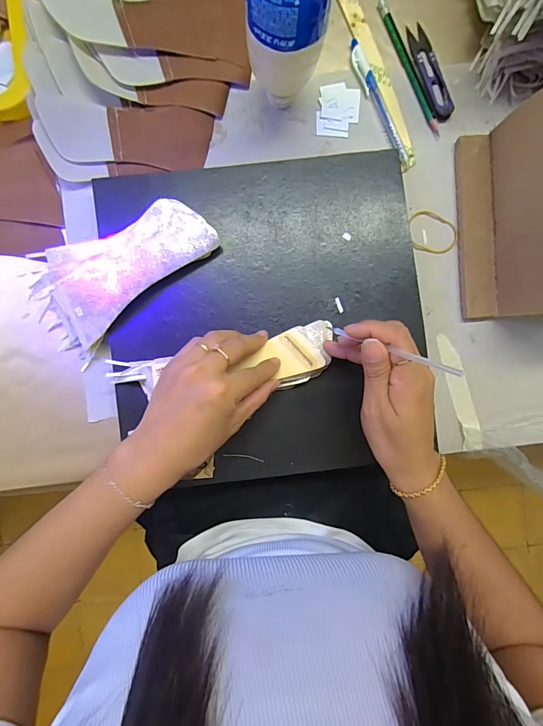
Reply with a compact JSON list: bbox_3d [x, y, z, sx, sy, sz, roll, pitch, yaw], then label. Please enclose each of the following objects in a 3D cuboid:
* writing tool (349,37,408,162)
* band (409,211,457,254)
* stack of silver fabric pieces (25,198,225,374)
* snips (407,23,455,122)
[{"bbox_3d":[0.110,-0.268,0.375,0.014,0.007,0.128,-28,92,-1],"label":"writing tool"},{"bbox_3d":[0.166,-0.134,0.382,0.052,0.004,0.040,32,90,-3],"label":"band"},{"bbox_3d":[-0.148,-0.091,0.356,0.181,0.047,0.090,-38,93,-1],"label":"stack of silver fabric pieces"},{"bbox_3d":[0.162,-0.298,0.375,0.023,0.008,0.100,-19,92,-1],"label":"snips"}]

